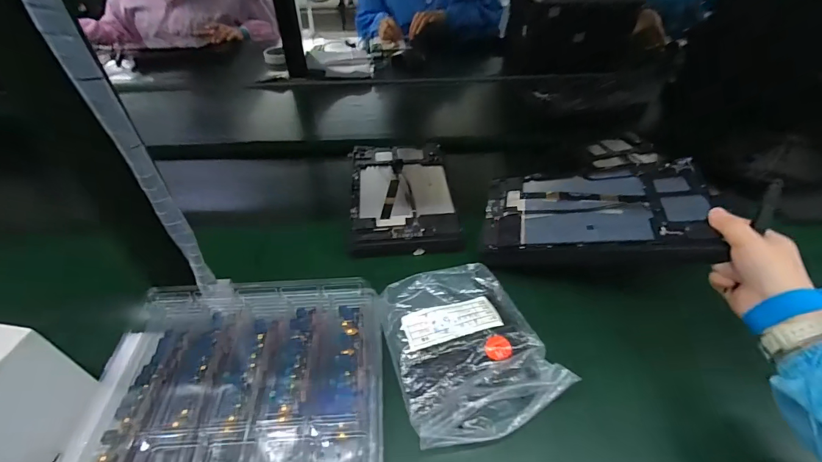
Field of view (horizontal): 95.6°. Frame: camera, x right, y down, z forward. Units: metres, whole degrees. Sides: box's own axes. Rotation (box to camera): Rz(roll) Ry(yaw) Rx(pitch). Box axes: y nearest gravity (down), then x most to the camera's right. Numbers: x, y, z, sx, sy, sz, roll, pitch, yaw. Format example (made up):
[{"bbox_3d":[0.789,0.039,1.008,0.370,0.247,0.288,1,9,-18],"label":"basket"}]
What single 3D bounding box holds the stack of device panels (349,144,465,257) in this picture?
[{"bbox_3d":[-0.014,-0.060,0.551,0.144,0.036,0.232,-4,41,-4],"label":"stack of device panels"}]

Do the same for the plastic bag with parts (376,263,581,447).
[{"bbox_3d":[0.053,0.103,0.363,0.139,0.032,0.172,-12,42,-12],"label":"plastic bag with parts"}]

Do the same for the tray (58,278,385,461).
[{"bbox_3d":[-0.136,0.156,0.290,0.228,0.031,0.271,-2,44,-3],"label":"tray"}]

